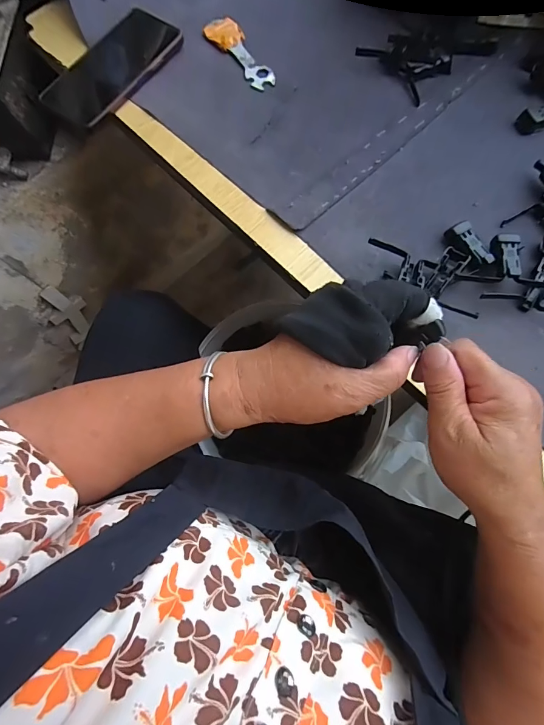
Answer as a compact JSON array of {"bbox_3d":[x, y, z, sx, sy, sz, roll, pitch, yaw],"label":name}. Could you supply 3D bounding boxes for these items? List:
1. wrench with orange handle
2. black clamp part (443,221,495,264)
[{"bbox_3d":[-0.037,-0.351,0.422,0.038,0.008,0.117,-30,74,-7],"label":"wrench with orange handle"},{"bbox_3d":[0.175,-0.104,0.333,0.018,0.014,0.046,-22,73,-5],"label":"black clamp part"}]

